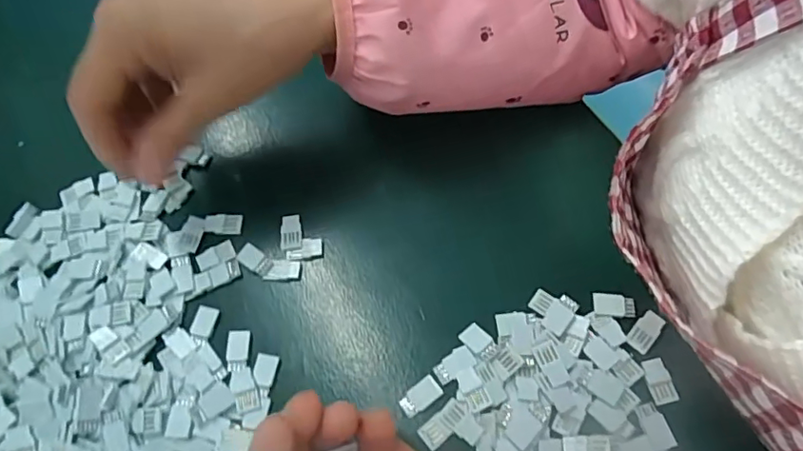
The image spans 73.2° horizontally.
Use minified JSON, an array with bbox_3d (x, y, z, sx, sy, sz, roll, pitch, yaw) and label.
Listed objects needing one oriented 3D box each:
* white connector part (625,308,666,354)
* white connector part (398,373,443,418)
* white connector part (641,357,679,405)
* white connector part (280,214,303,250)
[{"bbox_3d":[0.123,0.053,0.271,0.012,0.005,0.021,35,70,18],"label":"white connector part"},{"bbox_3d":[0.009,0.084,0.265,0.021,0.004,0.012,-33,67,-14],"label":"white connector part"},{"bbox_3d":[0.125,0.074,0.260,0.012,0.004,0.021,-16,64,-6],"label":"white connector part"},{"bbox_3d":[-0.063,0.003,0.307,0.012,0.004,0.021,-7,63,-1],"label":"white connector part"}]

